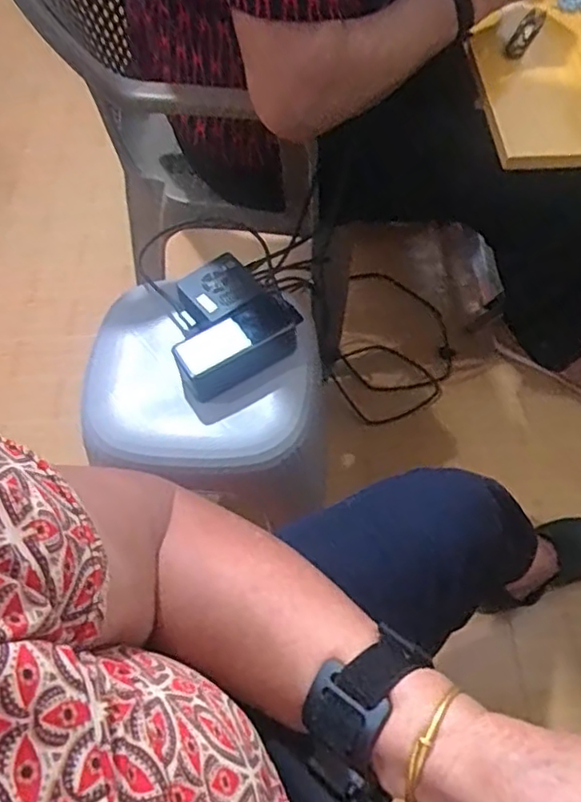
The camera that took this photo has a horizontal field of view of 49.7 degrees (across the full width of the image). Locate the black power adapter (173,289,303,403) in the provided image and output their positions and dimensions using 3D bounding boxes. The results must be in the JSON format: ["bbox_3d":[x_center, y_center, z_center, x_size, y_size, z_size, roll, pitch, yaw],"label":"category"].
[{"bbox_3d":[-0.054,-0.062,0.684,0.141,0.044,0.064,-32,65,-17],"label":"black power adapter"}]

